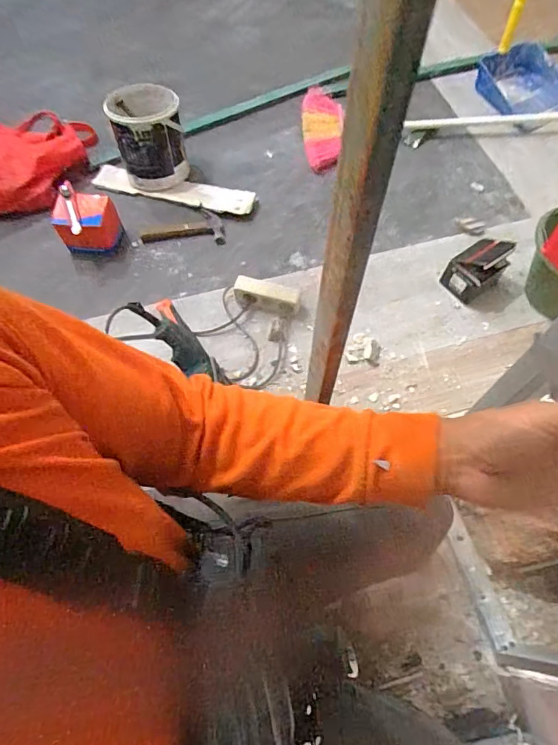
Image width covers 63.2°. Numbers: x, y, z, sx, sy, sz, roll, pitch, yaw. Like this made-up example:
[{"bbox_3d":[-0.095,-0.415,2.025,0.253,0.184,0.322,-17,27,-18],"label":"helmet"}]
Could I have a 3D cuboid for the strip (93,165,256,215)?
[{"bbox_3d":[-0.296,-0.509,1.260,0.462,0.029,0.090,17,63,8],"label":"strip"}]

